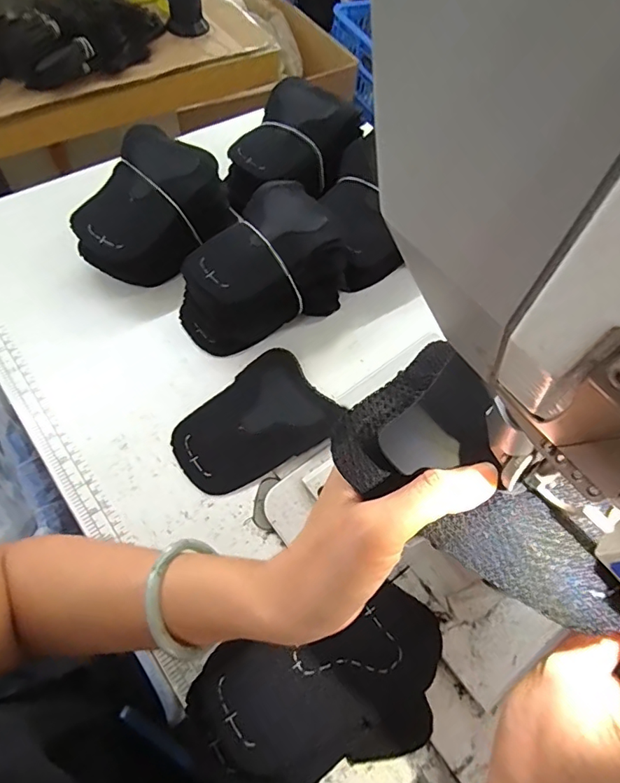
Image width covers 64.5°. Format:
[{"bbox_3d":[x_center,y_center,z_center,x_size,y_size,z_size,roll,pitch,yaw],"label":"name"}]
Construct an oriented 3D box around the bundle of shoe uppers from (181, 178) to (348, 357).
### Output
[{"bbox_3d":[-0.049,-0.112,0.462,0.148,0.090,0.110,-36,70,-22],"label":"bundle of shoe uppers"}]

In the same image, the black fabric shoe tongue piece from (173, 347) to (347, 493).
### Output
[{"bbox_3d":[-0.051,0.025,0.424,0.132,0.012,0.098,-32,68,-22],"label":"black fabric shoe tongue piece"}]

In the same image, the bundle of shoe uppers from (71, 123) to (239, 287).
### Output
[{"bbox_3d":[-0.162,-0.180,0.490,0.109,0.090,0.140,38,64,15],"label":"bundle of shoe uppers"}]

